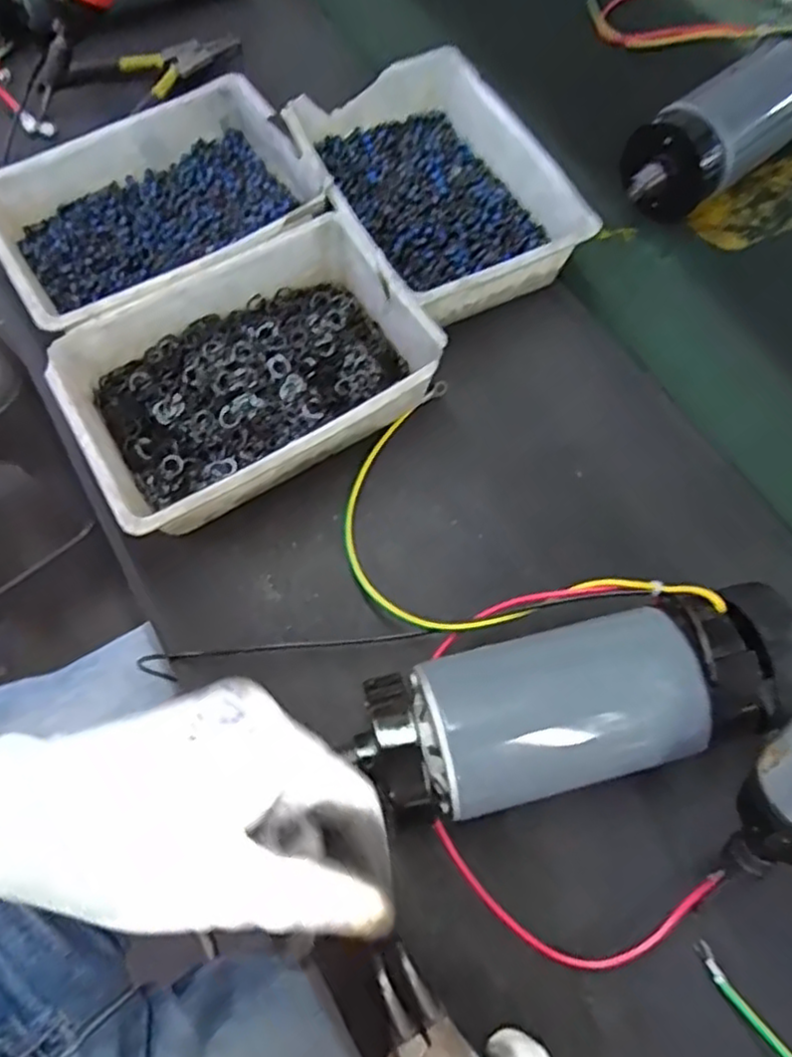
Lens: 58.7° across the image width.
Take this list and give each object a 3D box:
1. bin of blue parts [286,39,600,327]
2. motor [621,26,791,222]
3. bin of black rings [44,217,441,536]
[{"bbox_3d":[0.027,-0.235,0.486,0.152,0.052,0.203,-22,69,-11],"label":"bin of blue parts"},{"bbox_3d":[0.257,-0.303,0.535,0.229,0.064,0.064,-40,73,-17],"label":"motor"},{"bbox_3d":[-0.087,-0.092,0.422,0.203,0.048,0.143,-31,71,-14],"label":"bin of black rings"}]

